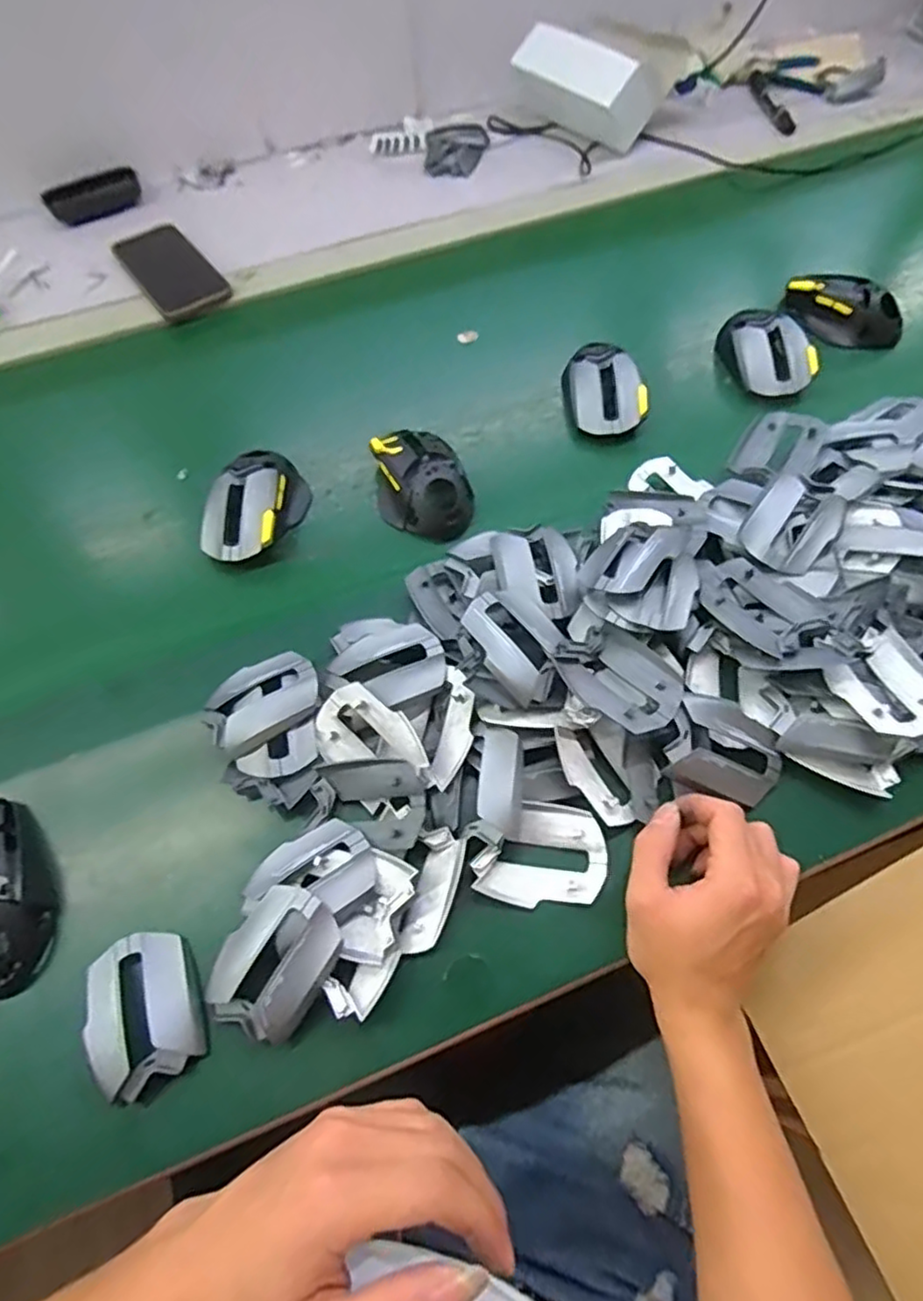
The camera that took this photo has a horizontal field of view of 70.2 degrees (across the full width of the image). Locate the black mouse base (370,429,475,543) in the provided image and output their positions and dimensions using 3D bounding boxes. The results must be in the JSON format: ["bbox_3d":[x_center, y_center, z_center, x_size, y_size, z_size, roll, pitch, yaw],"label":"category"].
[{"bbox_3d":[-0.038,-0.145,0.553,0.074,0.038,0.115,-17,61,-6],"label":"black mouse base"}]

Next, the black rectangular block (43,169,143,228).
[{"bbox_3d":[-0.433,-0.536,0.777,0.104,0.043,0.022,-30,63,-13],"label":"black rectangular block"}]

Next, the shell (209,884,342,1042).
[{"bbox_3d":[-0.104,0.177,0.374,0.056,0.020,0.077,24,64,16],"label":"shell"}]

